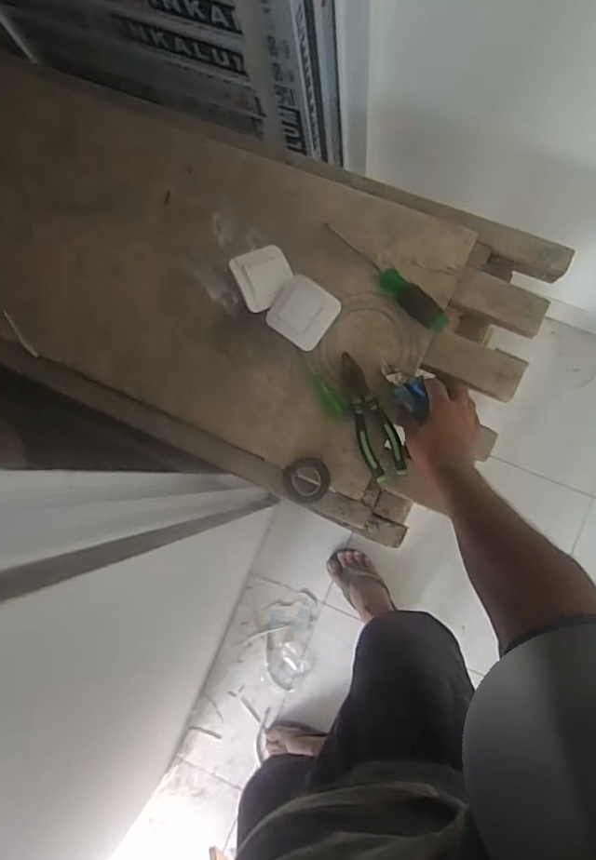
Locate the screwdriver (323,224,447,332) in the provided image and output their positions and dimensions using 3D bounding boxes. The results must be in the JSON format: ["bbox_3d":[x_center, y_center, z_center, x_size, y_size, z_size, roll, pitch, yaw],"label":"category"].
[{"bbox_3d":[0.119,-0.209,0.718,0.034,0.026,0.213,-44,82,0],"label":"screwdriver"}]

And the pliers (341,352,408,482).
[{"bbox_3d":[0.096,-0.019,0.707,0.050,0.020,0.173,-19,83,4],"label":"pliers"}]

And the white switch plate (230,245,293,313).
[{"bbox_3d":[-0.046,-0.210,0.726,0.079,0.017,0.083,-25,82,-10],"label":"white switch plate"}]

